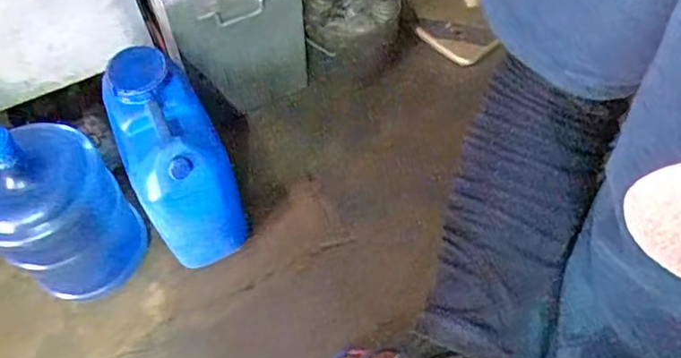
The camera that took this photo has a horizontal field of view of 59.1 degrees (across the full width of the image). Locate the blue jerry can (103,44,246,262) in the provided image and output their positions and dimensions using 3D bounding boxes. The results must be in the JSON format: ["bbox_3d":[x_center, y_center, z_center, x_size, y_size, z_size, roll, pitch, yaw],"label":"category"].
[{"bbox_3d":[-0.347,-0.027,1.281,0.185,0.413,0.306,-26,63,-15],"label":"blue jerry can"}]

